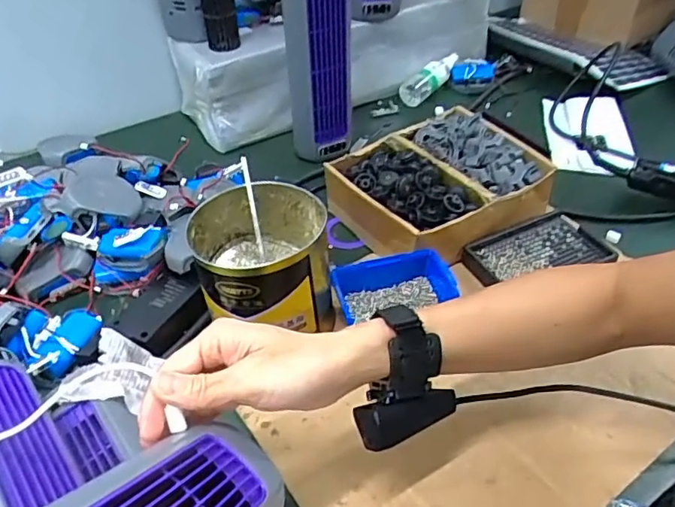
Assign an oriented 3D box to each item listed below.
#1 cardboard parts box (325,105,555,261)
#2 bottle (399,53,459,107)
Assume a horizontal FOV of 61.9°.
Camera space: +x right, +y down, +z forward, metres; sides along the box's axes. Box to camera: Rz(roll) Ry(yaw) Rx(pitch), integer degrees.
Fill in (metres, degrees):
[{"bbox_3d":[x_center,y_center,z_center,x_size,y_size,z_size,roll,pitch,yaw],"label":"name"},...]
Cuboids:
[{"bbox_3d":[0.114,-0.082,0.659,0.217,0.067,0.171,-26,48,-24],"label":"cardboard parts box"},{"bbox_3d":[0.158,-0.300,0.960,0.043,0.034,0.164,26,49,27],"label":"bottle"}]

